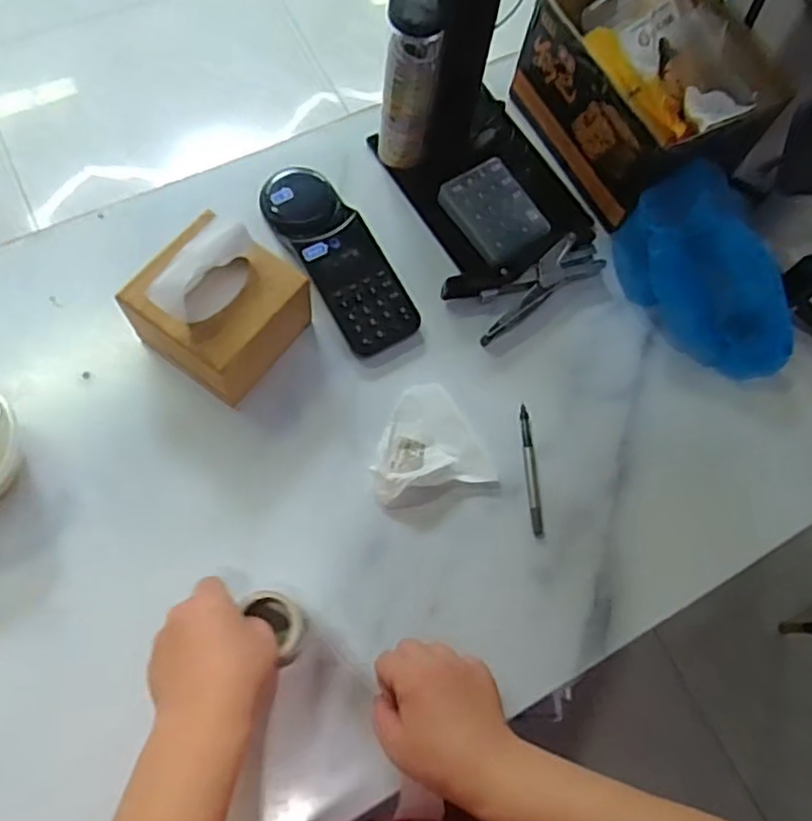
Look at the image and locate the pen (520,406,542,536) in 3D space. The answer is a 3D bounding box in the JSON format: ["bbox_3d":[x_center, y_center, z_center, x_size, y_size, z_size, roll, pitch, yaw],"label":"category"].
[{"bbox_3d":[0.114,0.053,0.622,0.010,0.008,0.119,-1,71,-6],"label":"pen"}]

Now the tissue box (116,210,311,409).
[{"bbox_3d":[-0.160,-0.091,0.588,0.111,0.131,0.130,41,73,10],"label":"tissue box"}]

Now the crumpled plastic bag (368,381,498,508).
[{"bbox_3d":[0.016,0.022,0.610,0.104,0.031,0.099,-13,73,-10],"label":"crumpled plastic bag"}]

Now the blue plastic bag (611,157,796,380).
[{"bbox_3d":[0.292,-0.124,0.652,0.091,0.109,0.202,-39,78,-15],"label":"blue plastic bag"}]

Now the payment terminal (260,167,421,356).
[{"bbox_3d":[-0.071,-0.158,0.671,0.079,0.041,0.229,-28,75,-13],"label":"payment terminal"}]

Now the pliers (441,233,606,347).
[{"bbox_3d":[0.121,-0.136,0.679,0.157,0.025,0.073,-32,77,-15],"label":"pliers"}]

